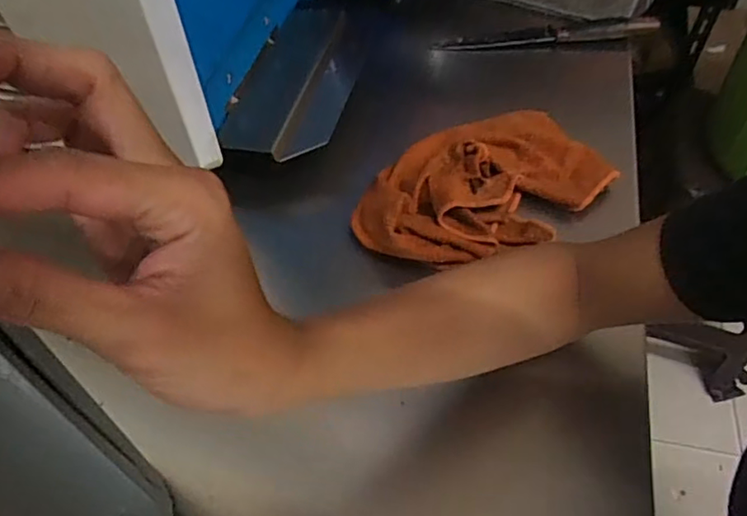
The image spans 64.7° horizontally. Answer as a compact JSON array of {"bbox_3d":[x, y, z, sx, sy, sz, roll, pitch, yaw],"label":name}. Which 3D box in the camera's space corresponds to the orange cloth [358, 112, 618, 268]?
[{"bbox_3d":[0.085,-0.063,0.476,0.205,0.031,0.126,-14,53,-9],"label":"orange cloth"}]

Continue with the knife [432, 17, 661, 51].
[{"bbox_3d":[0.186,-0.240,0.635,0.236,0.023,0.021,-3,52,0],"label":"knife"}]

